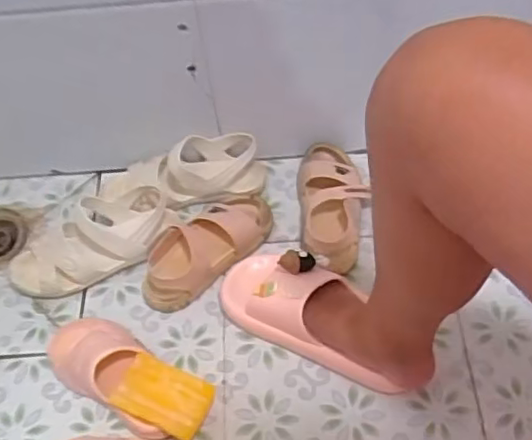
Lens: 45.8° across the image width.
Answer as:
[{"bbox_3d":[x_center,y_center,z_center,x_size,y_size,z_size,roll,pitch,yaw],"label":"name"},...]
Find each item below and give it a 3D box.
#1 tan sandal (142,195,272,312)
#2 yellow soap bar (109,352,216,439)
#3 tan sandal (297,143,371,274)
[{"bbox_3d":[-0.086,0.032,0.866,0.211,0.054,0.098,-37,60,-19],"label":"tan sandal"},{"bbox_3d":[-0.117,0.199,0.718,0.107,0.022,0.066,19,59,17],"label":"yellow soap bar"},{"bbox_3d":[0.094,-0.023,0.887,0.094,0.054,0.223,-4,55,2],"label":"tan sandal"}]

